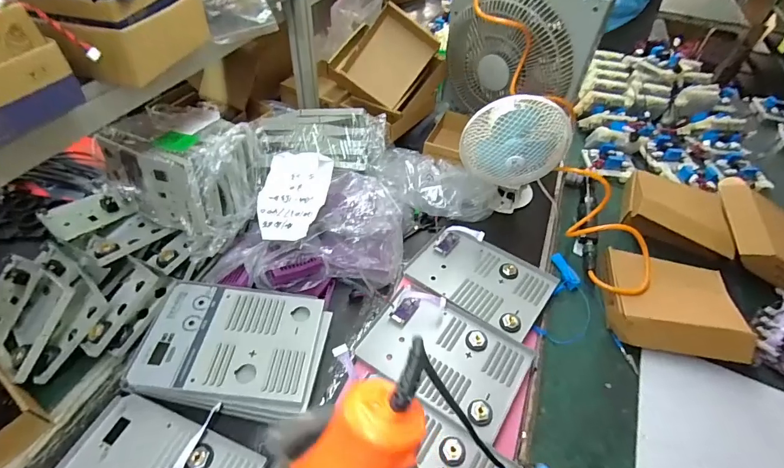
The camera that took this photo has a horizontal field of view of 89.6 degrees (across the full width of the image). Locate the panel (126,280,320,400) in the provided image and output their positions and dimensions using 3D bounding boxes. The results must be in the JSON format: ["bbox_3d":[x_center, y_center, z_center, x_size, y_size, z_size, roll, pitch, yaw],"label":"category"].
[{"bbox_3d":[-0.262,0.171,0.659,0.268,0.022,0.185,4,48,1],"label":"panel"}]

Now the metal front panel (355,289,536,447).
[{"bbox_3d":[0.092,0.213,0.693,0.268,0.029,0.181,27,53,21],"label":"metal front panel"}]

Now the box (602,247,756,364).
[{"bbox_3d":[0.539,0.127,0.768,0.234,0.077,0.198,13,48,7],"label":"box"}]

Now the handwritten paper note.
[{"bbox_3d":[-0.198,-0.079,0.786,0.140,0.011,0.198,6,66,14],"label":"handwritten paper note"}]

